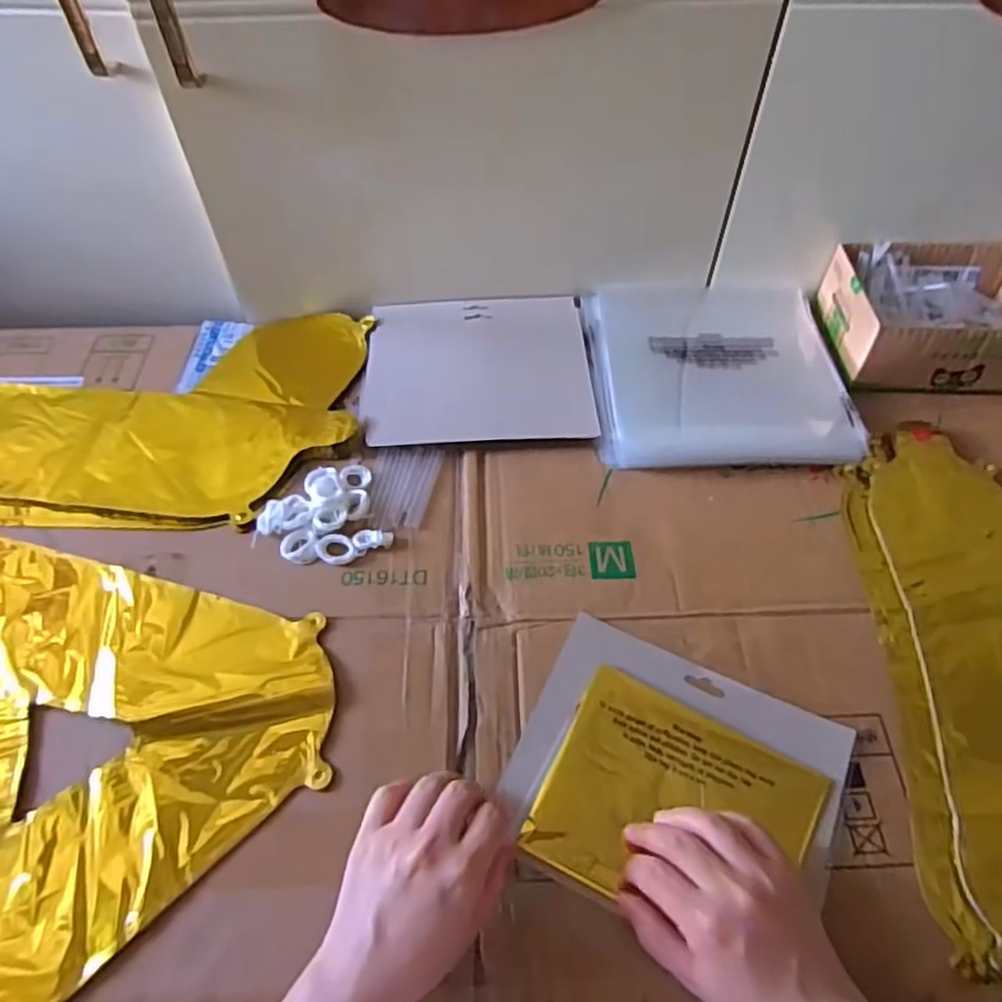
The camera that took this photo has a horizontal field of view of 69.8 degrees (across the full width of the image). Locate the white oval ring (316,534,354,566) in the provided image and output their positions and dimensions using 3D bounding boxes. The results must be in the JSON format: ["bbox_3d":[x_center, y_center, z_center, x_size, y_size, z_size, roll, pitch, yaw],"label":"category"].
[{"bbox_3d":[-0.125,0.036,0.540,0.027,0.006,0.023,2,53,2],"label":"white oval ring"}]

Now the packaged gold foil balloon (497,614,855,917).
[{"bbox_3d":[0.110,0.175,0.451,0.193,0.013,0.161,21,56,15],"label":"packaged gold foil balloon"}]

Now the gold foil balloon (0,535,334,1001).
[{"bbox_3d":[-0.275,0.157,0.464,0.318,0.030,0.364,-14,56,-9],"label":"gold foil balloon"}]

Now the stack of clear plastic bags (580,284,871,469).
[{"bbox_3d":[0.189,-0.126,0.650,0.218,0.021,0.227,-2,53,-1],"label":"stack of clear plastic bags"}]

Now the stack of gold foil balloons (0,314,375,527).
[{"bbox_3d":[-0.326,-0.080,0.622,0.397,0.015,0.232,0,53,0],"label":"stack of gold foil balloons"}]

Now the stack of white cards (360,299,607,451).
[{"bbox_3d":[-0.021,-0.121,0.647,0.195,0.014,0.169,-3,54,-2],"label":"stack of white cards"}]

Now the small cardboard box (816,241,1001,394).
[{"bbox_3d":[0.395,-0.165,0.646,0.186,0.065,0.139,1,53,1],"label":"small cardboard box"}]

